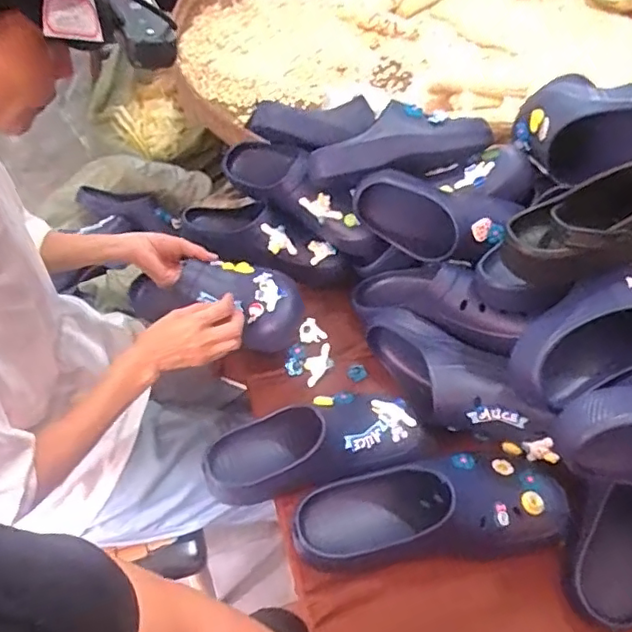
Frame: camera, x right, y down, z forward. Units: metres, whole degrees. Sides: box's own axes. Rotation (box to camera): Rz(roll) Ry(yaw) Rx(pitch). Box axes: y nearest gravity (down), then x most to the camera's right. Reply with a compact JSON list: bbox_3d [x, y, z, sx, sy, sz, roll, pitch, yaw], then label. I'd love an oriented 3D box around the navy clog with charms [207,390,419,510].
[{"bbox_3d":[-0.003,0.147,0.684,0.260,0.086,0.099,-9,51,-10],"label":"navy clog with charms"}]

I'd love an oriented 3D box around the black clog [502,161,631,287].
[{"bbox_3d":[0.337,-0.104,0.613,0.266,0.121,0.091,-6,51,-8],"label":"black clog"}]

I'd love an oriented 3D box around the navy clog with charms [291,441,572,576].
[{"bbox_3d":[0.126,0.213,0.638,0.299,0.109,0.113,-6,51,-8],"label":"navy clog with charms"}]

